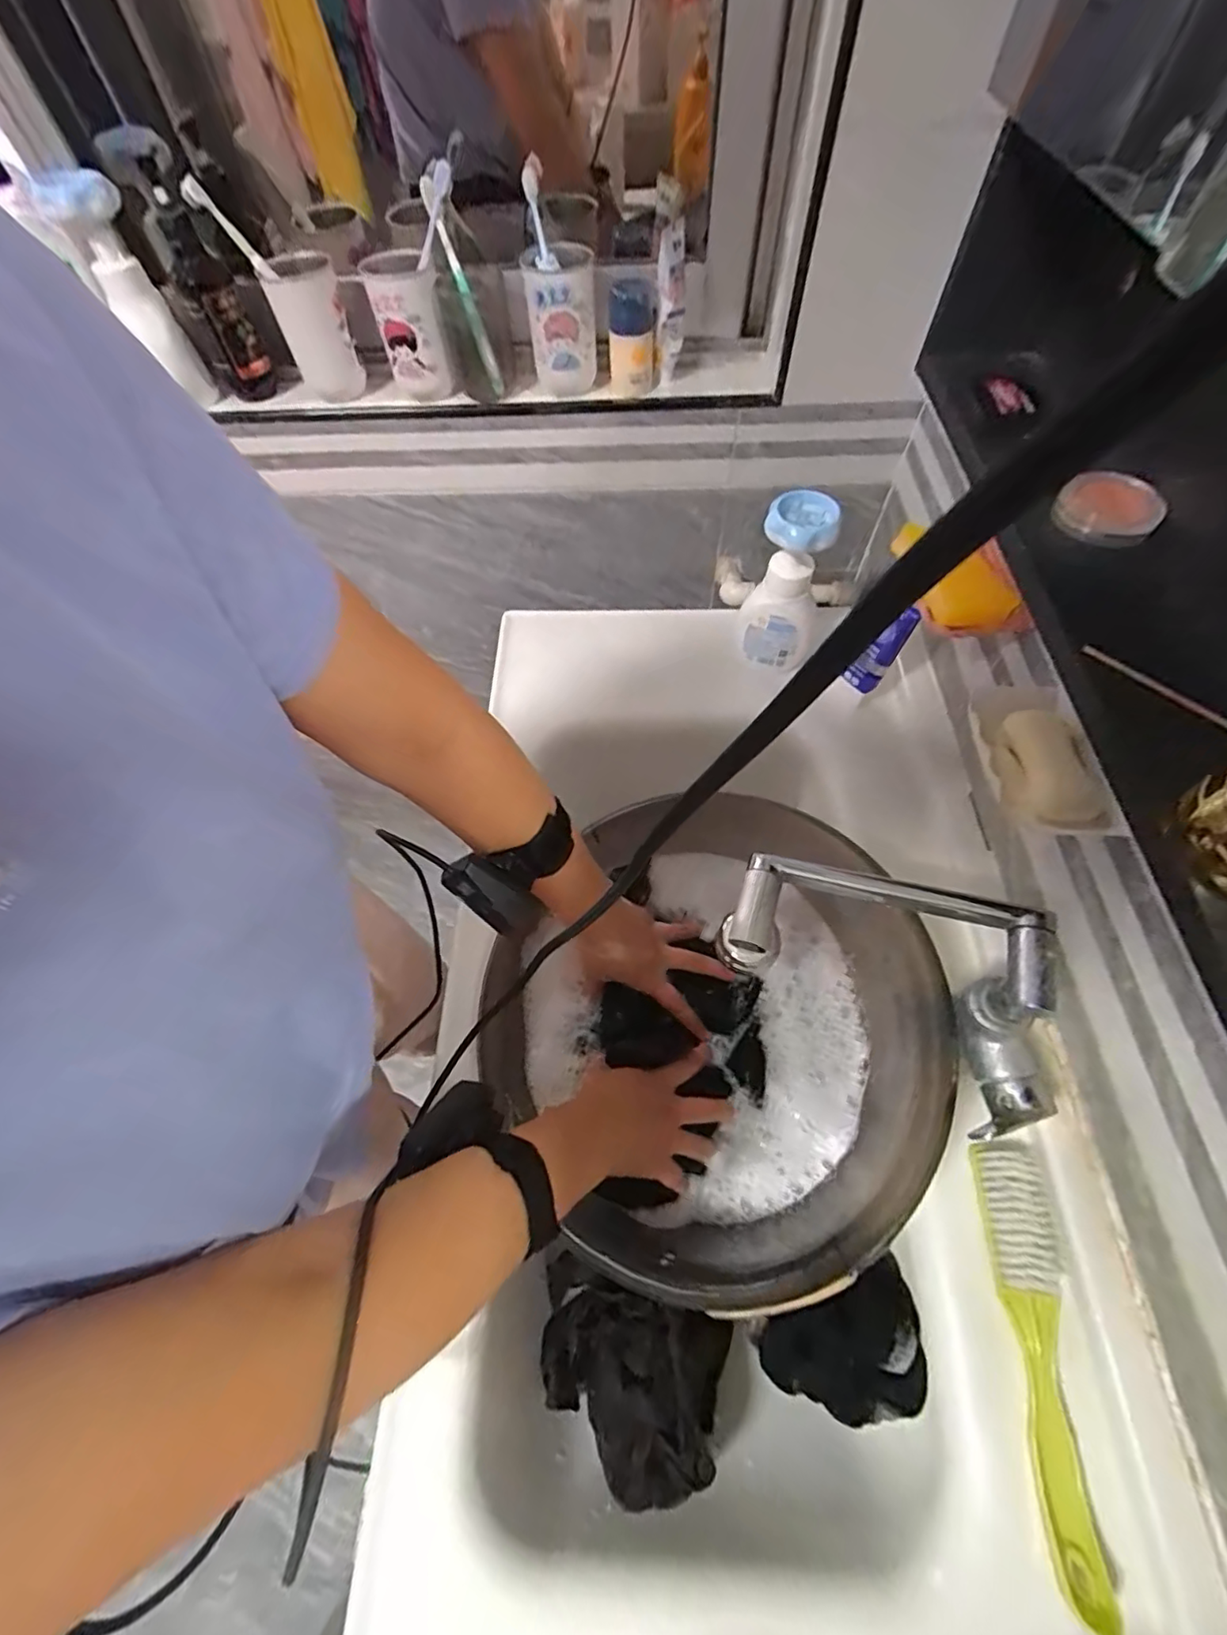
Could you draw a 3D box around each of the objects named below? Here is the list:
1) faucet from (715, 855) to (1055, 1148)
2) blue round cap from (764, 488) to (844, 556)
[{"bbox_3d":[0.199,0.104,0.403,0.236,0.100,0.107,31,66,18],"label":"faucet"},{"bbox_3d":[0.185,-0.287,0.560,0.067,0.035,0.067,-1,61,2],"label":"blue round cap"}]

